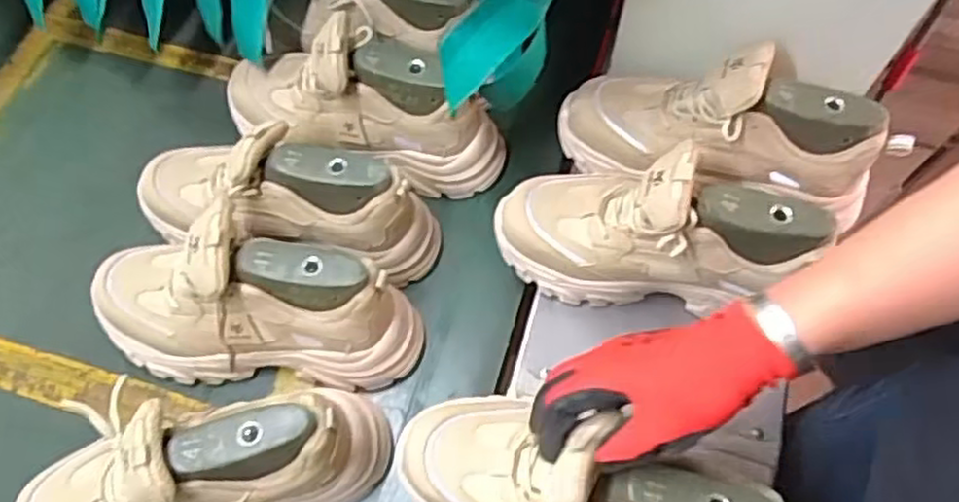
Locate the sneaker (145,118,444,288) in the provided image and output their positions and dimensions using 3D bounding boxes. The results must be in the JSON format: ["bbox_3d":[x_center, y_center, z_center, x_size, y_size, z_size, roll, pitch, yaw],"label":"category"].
[{"bbox_3d":[-0.184,-0.069,0.695,0.294,0.138,0.125,10,65,3],"label":"sneaker"}]

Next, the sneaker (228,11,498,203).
[{"bbox_3d":[-0.118,-0.152,0.735,0.286,0.140,0.097,19,66,7],"label":"sneaker"}]

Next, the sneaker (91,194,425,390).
[{"bbox_3d":[-0.201,0.042,0.639,0.296,0.144,0.109,3,65,0],"label":"sneaker"}]

